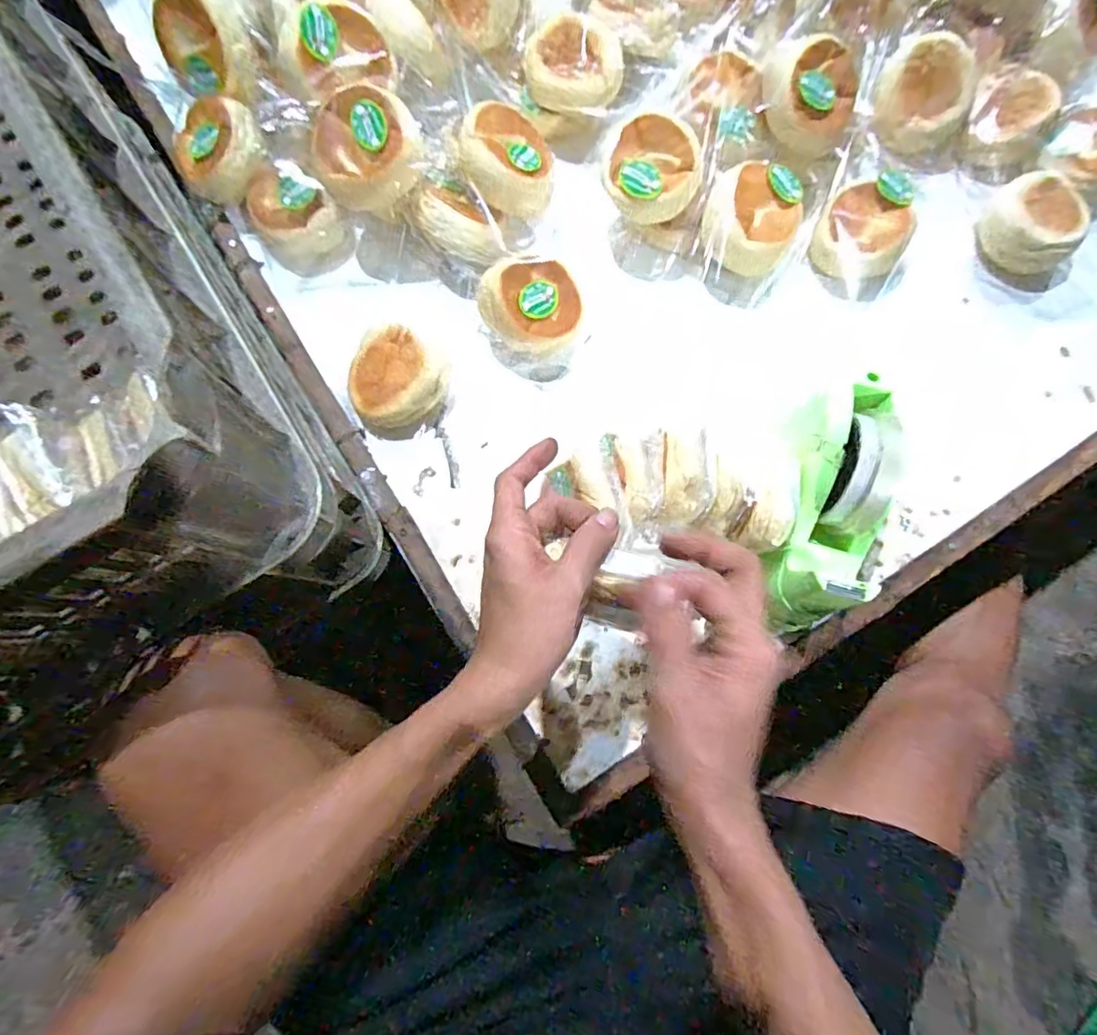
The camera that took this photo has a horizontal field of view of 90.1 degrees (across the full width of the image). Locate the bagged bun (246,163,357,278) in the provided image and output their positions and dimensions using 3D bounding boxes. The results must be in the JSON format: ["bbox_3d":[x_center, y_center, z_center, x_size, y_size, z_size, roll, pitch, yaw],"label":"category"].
[{"bbox_3d":[-0.239,-0.287,0.519,0.079,0.048,0.096,-32,79,-6],"label":"bagged bun"}]

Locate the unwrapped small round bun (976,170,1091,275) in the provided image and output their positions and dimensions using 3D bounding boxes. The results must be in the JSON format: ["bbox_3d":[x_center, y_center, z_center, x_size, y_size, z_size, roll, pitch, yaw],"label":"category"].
[{"bbox_3d":[0.467,-0.284,0.529,0.071,0.046,0.090,-37,79,-7],"label":"unwrapped small round bun"}]

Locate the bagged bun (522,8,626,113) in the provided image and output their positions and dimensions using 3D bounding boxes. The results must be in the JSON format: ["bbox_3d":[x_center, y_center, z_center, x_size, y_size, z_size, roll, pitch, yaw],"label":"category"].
[{"bbox_3d":[0.024,-0.442,0.542,0.093,0.045,0.083,0,99,4],"label":"bagged bun"}]

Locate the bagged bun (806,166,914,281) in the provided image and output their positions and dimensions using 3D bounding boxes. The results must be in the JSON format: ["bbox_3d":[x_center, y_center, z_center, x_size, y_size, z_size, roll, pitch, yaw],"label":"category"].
[{"bbox_3d":[0.301,-0.274,0.527,0.082,0.044,0.100,29,79,7],"label":"bagged bun"}]

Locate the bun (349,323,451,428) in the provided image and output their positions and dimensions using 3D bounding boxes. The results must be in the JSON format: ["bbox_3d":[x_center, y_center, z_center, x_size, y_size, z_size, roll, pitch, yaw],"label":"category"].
[{"bbox_3d":[-0.135,-0.125,0.492,0.086,0.044,0.082,0,77,1],"label":"bun"}]

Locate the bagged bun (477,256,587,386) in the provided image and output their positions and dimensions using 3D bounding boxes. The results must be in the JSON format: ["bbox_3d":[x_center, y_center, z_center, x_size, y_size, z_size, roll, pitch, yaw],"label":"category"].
[{"bbox_3d":[-0.016,-0.185,0.500,0.091,0.063,0.091,16,78,4],"label":"bagged bun"}]

